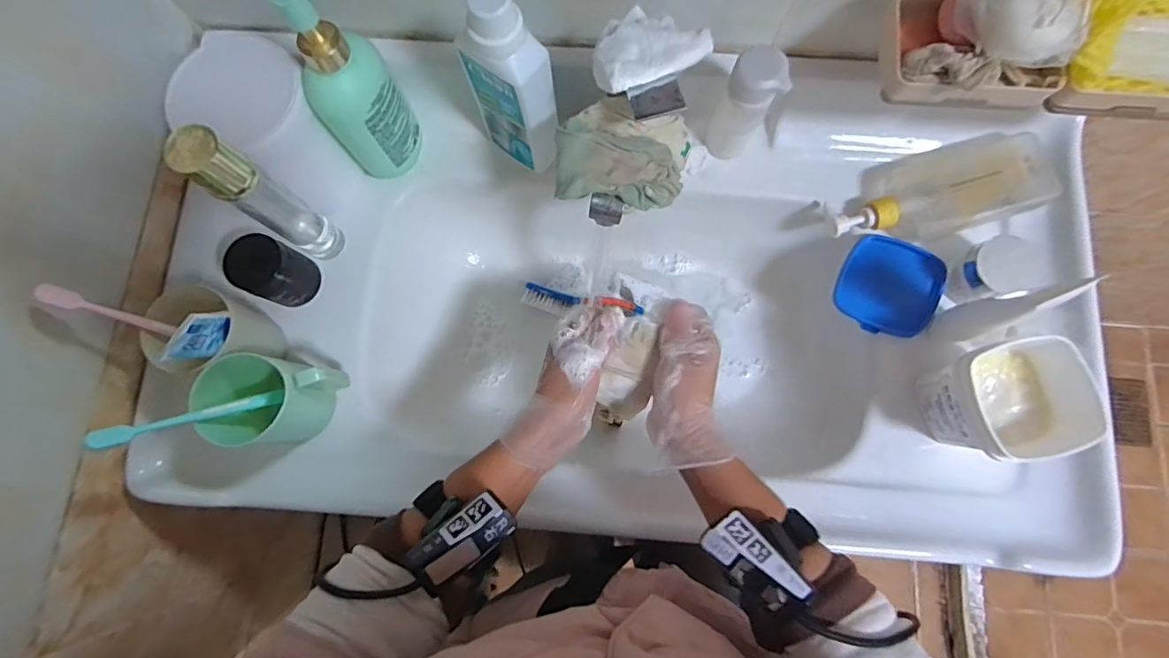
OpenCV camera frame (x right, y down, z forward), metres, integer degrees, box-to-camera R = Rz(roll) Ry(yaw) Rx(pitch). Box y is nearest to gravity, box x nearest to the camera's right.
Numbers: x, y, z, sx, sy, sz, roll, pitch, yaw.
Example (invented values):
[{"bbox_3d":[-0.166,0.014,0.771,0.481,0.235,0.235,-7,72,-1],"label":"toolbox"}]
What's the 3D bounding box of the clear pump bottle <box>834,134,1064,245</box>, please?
[{"bbox_3d":[0.359,-0.142,0.530,0.197,0.050,0.093,-11,78,-1],"label":"clear pump bottle"}]

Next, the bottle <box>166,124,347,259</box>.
[{"bbox_3d":[-0.285,-0.114,0.470,0.040,0.195,0.041,31,81,7],"label":"bottle"}]

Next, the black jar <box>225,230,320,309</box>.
[{"bbox_3d":[-0.310,-0.056,0.519,0.050,0.074,0.053,0,78,2],"label":"black jar"}]

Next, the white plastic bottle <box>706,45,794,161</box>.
[{"bbox_3d":[0.157,-0.216,0.505,0.051,0.146,0.046,14,79,4],"label":"white plastic bottle"}]

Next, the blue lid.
[{"bbox_3d":[0.314,-0.044,0.538,0.093,0.015,0.095,26,80,6],"label":"blue lid"}]

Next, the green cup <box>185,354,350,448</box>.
[{"bbox_3d":[-0.287,0.068,0.484,0.102,0.086,0.078,7,79,3],"label":"green cup"}]

